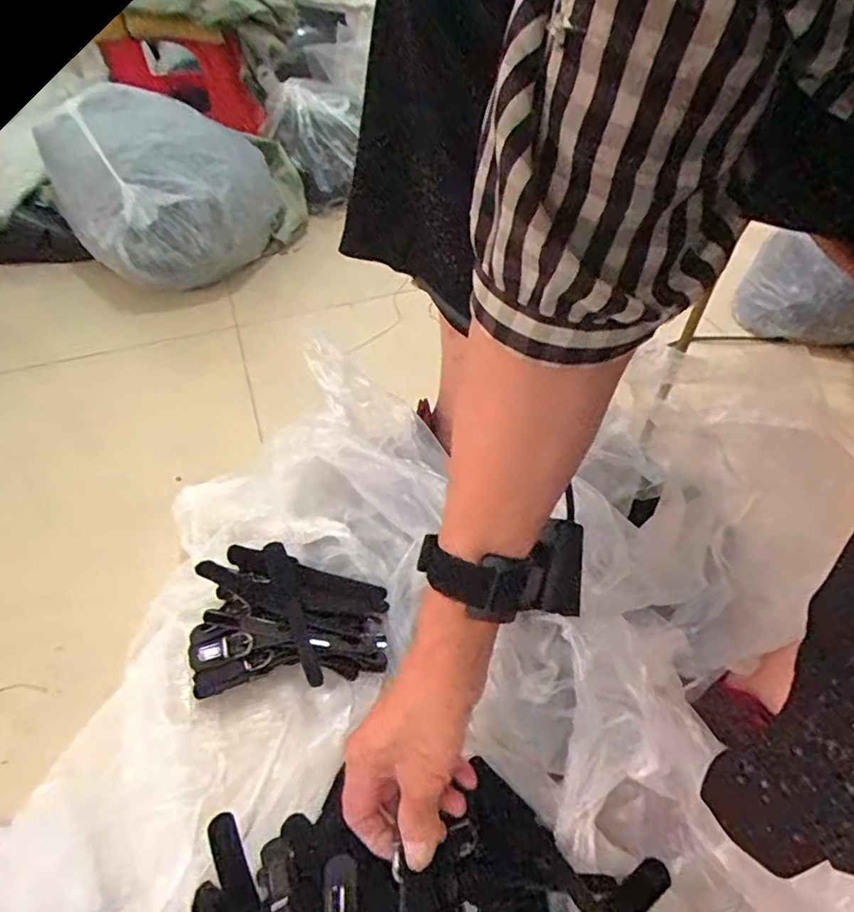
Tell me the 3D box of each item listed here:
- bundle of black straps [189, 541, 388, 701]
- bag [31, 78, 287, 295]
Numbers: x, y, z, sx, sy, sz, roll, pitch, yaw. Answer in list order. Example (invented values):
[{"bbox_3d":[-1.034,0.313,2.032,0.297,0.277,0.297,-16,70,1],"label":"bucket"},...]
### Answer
[{"bbox_3d":[-0.106,0.123,0.441,0.146,0.058,0.101,-4,47,2],"label":"bundle of black straps"},{"bbox_3d":[-0.346,-0.358,0.746,0.271,0.216,0.225,-27,50,-18],"label":"bag"}]

